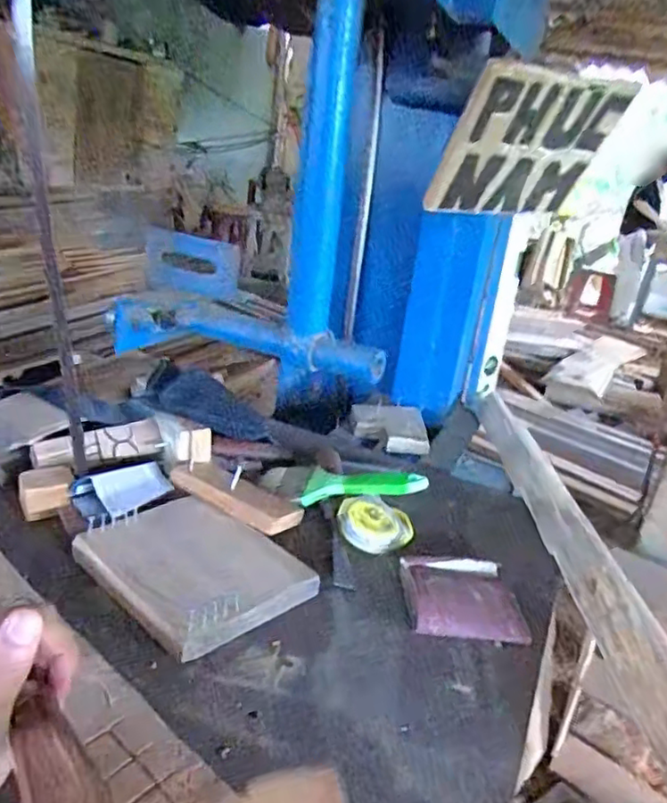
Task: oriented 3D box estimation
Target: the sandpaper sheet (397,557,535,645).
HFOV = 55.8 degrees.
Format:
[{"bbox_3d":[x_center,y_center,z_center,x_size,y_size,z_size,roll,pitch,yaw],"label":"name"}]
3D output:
[{"bbox_3d":[0.121,0.182,0.591,0.110,0.008,0.094,5,25,-2],"label":"sandpaper sheet"}]

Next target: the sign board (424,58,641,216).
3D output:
[{"bbox_3d":[0.194,-0.250,0.624,0.180,0.151,0.014,-6,55,-25],"label":"sign board"}]

